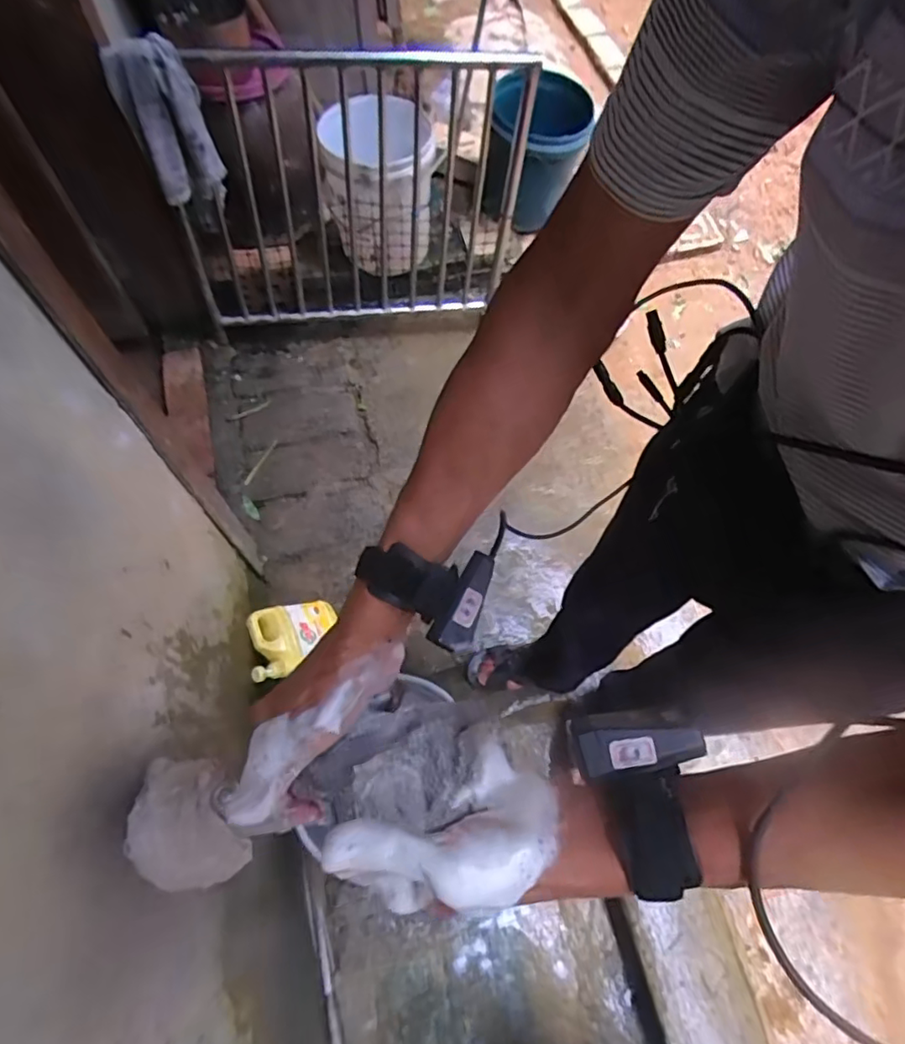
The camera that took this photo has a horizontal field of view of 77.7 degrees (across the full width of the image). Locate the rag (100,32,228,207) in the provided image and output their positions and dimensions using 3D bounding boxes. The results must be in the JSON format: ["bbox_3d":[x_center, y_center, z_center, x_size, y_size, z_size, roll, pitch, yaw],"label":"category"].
[{"bbox_3d":[-0.571,-0.799,1.148,0.138,0.297,0.060,-10,64,-7],"label":"rag"}]

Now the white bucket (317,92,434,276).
[{"bbox_3d":[-0.198,-0.892,1.492,0.275,0.362,0.286,1,64,-1],"label":"white bucket"}]

